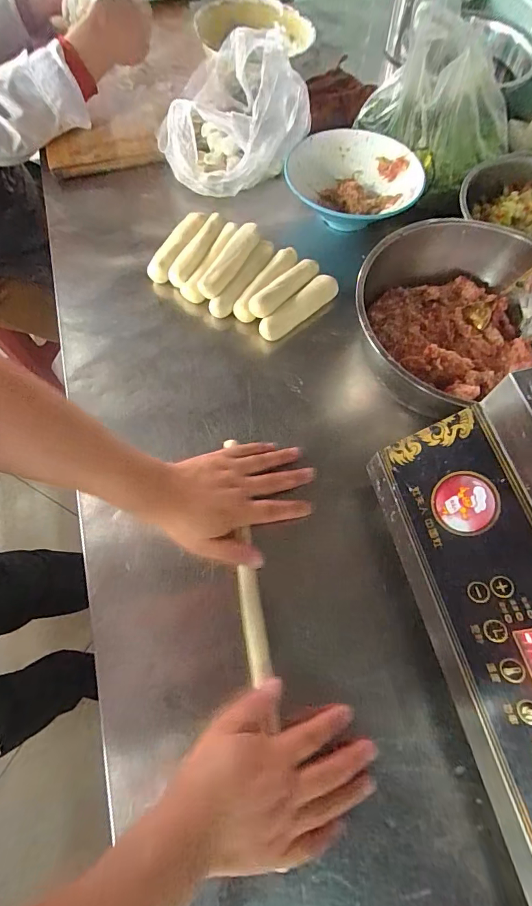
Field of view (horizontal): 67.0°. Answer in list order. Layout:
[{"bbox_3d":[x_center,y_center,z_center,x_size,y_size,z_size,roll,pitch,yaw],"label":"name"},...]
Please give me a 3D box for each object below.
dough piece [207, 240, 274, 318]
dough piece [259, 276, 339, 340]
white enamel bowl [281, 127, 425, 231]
[{"bbox_3d":[-0.028,-0.240,0.554,0.027,0.033,0.125,34,72,13],"label":"dough piece"},{"bbox_3d":[0.045,-0.197,0.542,0.126,0.024,0.028,-40,73,-14],"label":"dough piece"},{"bbox_3d":[0.127,-0.399,0.594,0.195,0.053,0.165,13,69,5],"label":"white enamel bowl"}]

